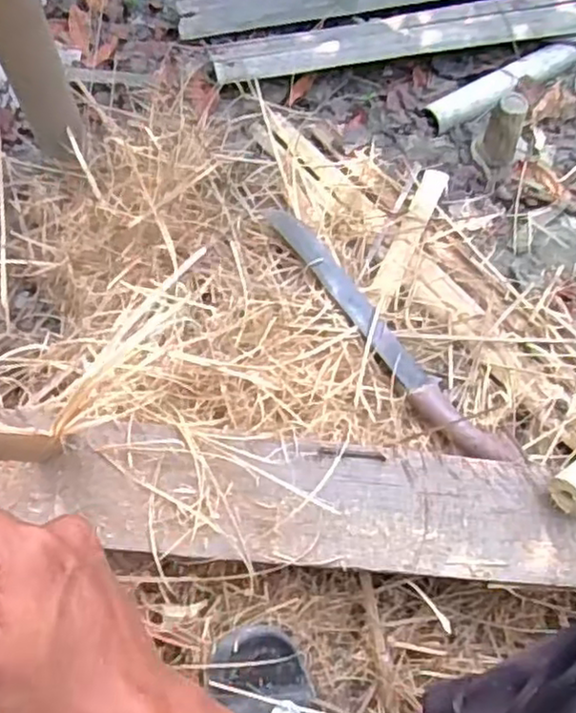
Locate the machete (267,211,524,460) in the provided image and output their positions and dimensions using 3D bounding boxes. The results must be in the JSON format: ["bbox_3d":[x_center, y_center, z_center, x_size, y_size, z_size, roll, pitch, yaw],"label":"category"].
[{"bbox_3d":[0.099,-0.030,0.773,0.064,0.024,0.393,-36,67,-20],"label":"machete"}]

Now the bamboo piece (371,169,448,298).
[{"bbox_3d":[0.154,-0.155,0.849,0.031,0.018,0.202,22,62,11],"label":"bamboo piece"}]

